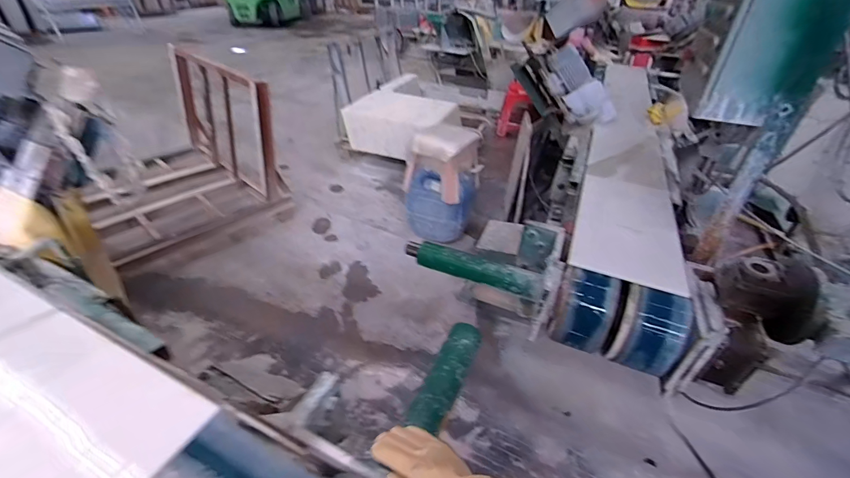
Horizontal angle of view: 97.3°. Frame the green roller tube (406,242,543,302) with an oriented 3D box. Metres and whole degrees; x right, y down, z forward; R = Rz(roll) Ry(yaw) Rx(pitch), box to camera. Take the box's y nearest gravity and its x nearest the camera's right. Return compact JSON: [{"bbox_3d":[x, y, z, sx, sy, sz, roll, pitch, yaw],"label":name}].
[{"bbox_3d":[0.147,0.096,1.234,0.469,0.079,0.094,18,39,18],"label":"green roller tube"}]

